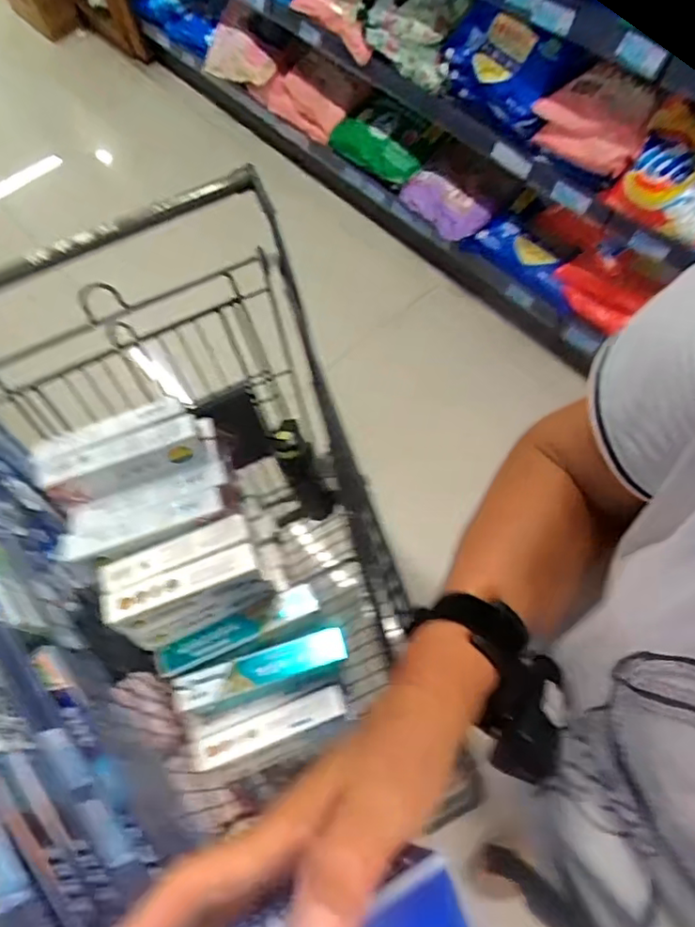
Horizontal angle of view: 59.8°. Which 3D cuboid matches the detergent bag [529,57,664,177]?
[{"bbox_3d":[0.571,-0.798,1.391,0.248,0.139,0.189,30,69,15],"label":"detergent bag"}]

